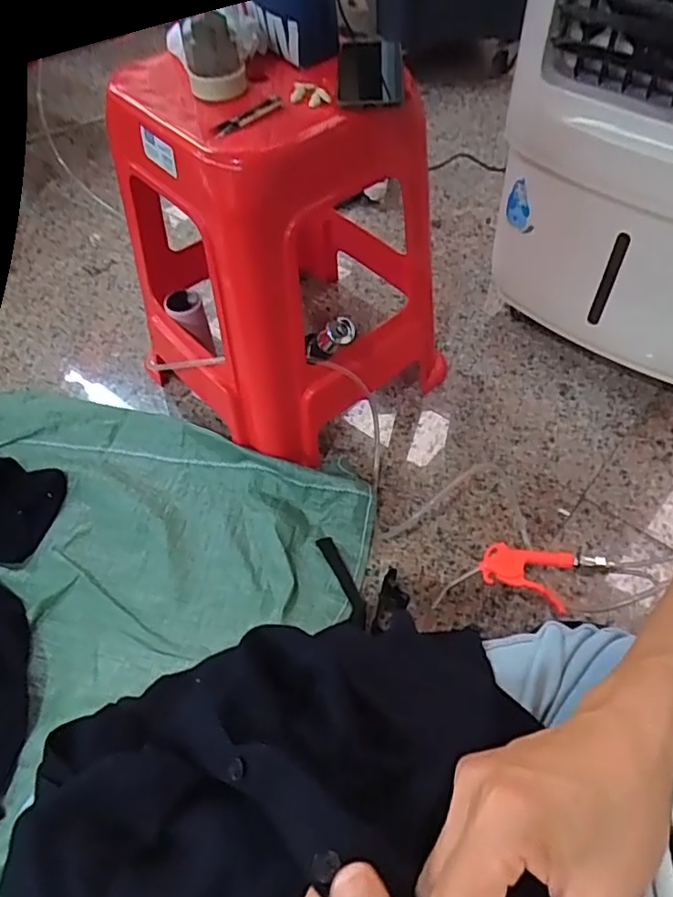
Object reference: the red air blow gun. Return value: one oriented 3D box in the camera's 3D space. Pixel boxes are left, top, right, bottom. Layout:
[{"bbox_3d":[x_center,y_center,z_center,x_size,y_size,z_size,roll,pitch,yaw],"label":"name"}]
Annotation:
[{"bbox_3d":[0.261,0.182,0.855,0.229,0.024,0.091,6,53,7],"label":"red air blow gun"}]

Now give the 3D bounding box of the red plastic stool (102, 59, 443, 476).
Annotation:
[{"bbox_3d":[-0.080,-0.312,0.916,0.431,0.459,0.399,-32,58,-20],"label":"red plastic stool"}]

